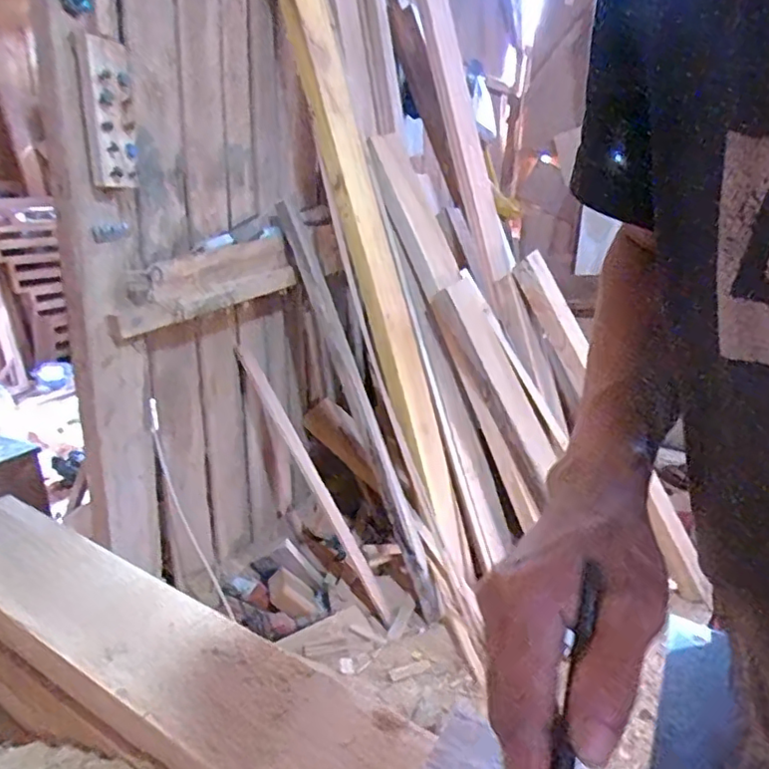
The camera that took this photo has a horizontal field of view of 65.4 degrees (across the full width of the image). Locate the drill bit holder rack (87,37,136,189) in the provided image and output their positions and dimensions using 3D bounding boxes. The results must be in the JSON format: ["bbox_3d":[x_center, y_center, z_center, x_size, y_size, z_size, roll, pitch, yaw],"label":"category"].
[{"bbox_3d":[-0.513,-0.502,1.127,0.027,0.256,0.132,10,27,6],"label":"drill bit holder rack"}]

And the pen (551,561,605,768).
[{"bbox_3d":[0.074,0.145,0.247,0.009,0.131,0.007,7,-15,23],"label":"pen"}]

